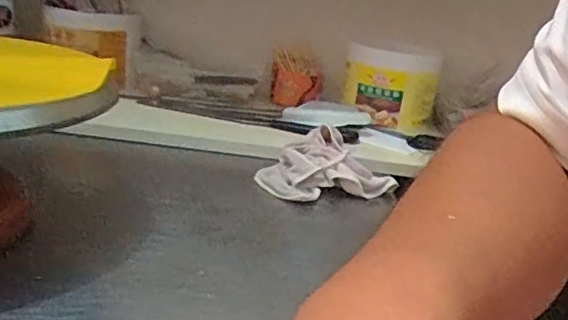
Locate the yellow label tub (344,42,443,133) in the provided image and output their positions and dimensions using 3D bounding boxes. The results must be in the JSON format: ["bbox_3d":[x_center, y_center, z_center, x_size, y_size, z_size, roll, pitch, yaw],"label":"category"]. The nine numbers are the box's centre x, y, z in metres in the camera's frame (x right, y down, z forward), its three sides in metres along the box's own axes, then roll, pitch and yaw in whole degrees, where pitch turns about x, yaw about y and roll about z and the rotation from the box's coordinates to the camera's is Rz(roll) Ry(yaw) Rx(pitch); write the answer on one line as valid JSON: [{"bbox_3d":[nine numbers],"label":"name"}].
[{"bbox_3d":[0.168,-0.119,0.940,0.142,0.112,0.106,-1,20,-23],"label":"yellow label tub"}]

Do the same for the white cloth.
[{"bbox_3d":[0.051,0.013,0.679,0.152,0.063,0.124,11,19,10],"label":"white cloth"}]

